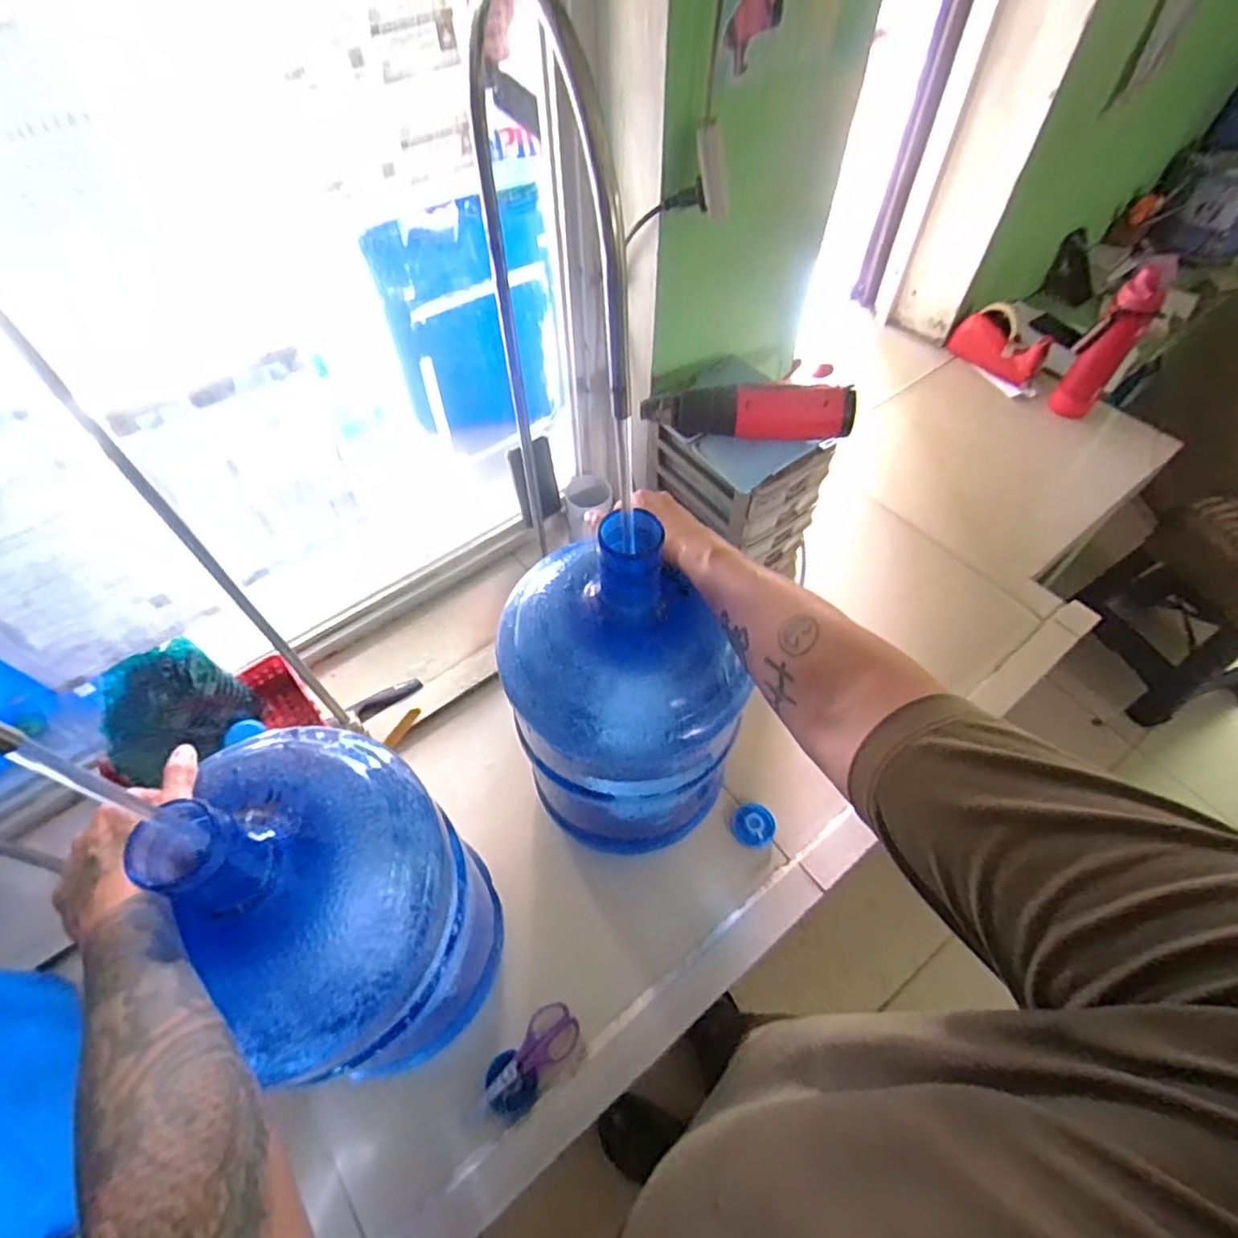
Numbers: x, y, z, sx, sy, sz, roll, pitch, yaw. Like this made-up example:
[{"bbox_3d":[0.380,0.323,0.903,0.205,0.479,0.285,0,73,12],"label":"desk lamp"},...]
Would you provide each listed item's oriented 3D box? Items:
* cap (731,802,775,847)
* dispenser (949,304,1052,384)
[{"bbox_3d":[0.179,0.273,0.843,0.056,0.027,0.048,30,61,19],"label":"cap"},{"bbox_3d":[0.806,-0.580,1.338,0.084,0.120,0.191,-37,63,-22],"label":"dispenser"}]

